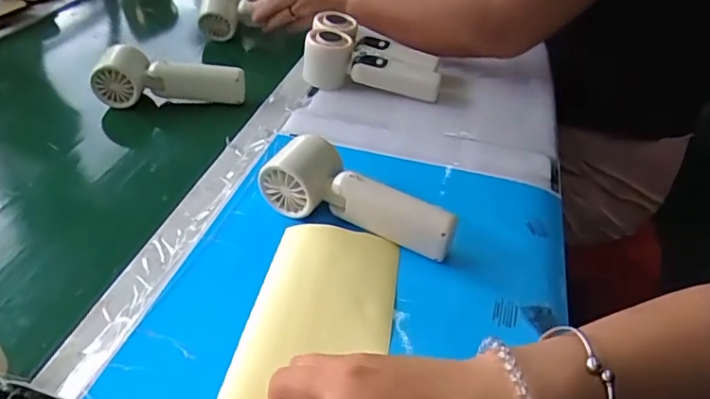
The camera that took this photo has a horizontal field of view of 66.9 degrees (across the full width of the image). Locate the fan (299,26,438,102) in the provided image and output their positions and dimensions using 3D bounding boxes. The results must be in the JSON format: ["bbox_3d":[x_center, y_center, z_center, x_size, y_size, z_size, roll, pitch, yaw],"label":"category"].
[{"bbox_3d":[0.020,-0.156,0.630,0.157,0.059,0.041,7,40,5],"label":"fan"}]

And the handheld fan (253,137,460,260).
[{"bbox_3d":[0.005,-0.003,0.443,0.161,0.064,0.048,15,41,14],"label":"handheld fan"}]

